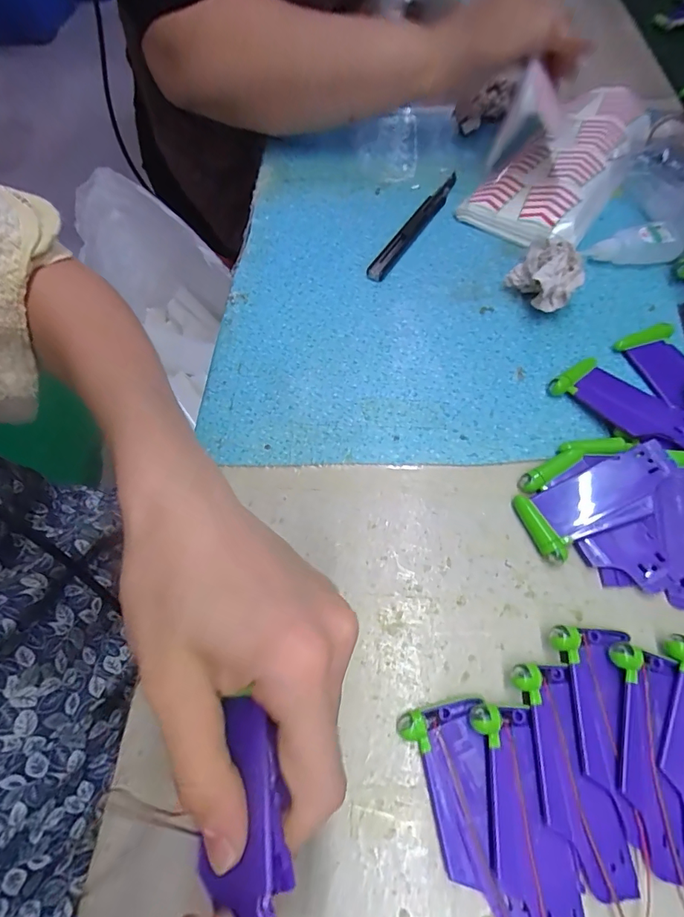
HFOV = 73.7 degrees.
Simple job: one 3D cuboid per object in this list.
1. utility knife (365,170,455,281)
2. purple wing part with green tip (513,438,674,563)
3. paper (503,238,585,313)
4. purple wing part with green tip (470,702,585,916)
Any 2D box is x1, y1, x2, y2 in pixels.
[{"bbox_3d":[0.066,-0.214,0.410,0.021,0.009,0.154,25,65,16],"label":"utility knife"},{"bbox_3d":[0.149,0.022,0.265,0.088,0.007,0.039,-31,63,2],"label":"purple wing part with green tip"},{"bbox_3d":[0.153,-0.141,0.341,0.049,0.046,0.053,23,65,16],"label":"paper"},{"bbox_3d":[0.082,0.161,0.202,0.032,0.011,0.091,-8,61,-1],"label":"purple wing part with green tip"}]

